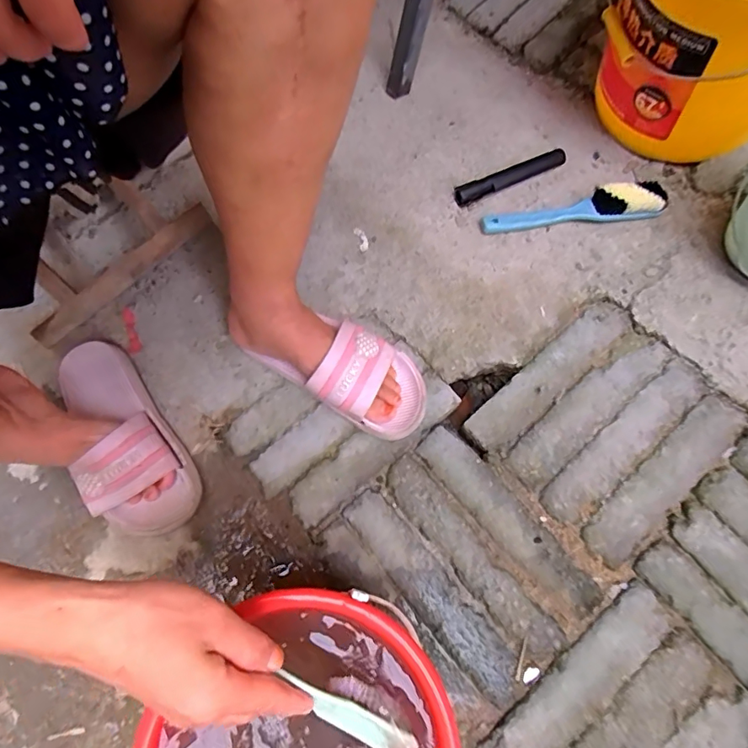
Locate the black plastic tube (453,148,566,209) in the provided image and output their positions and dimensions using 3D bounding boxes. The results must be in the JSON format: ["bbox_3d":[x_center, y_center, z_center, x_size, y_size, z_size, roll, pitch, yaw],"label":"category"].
[{"bbox_3d":[0.178,-0.260,0.614,0.156,0.020,0.029,-24,73,-7],"label":"black plastic tube"}]

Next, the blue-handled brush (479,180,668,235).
[{"bbox_3d":[0.248,-0.205,0.587,0.226,0.027,0.047,-9,72,-2],"label":"blue-handled brush"}]

